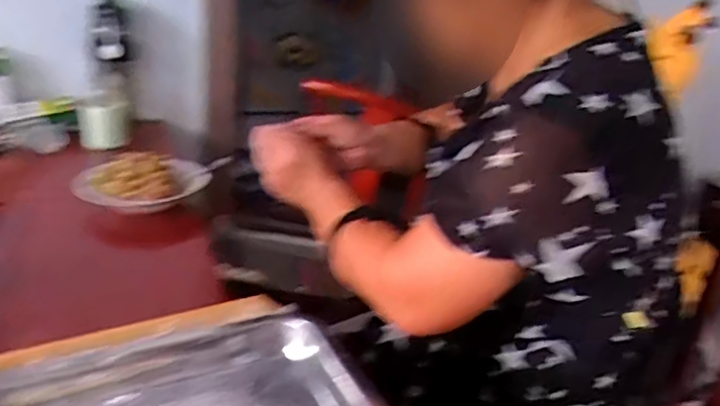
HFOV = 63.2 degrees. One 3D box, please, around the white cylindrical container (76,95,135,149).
[{"bbox_3d":[-0.484,-0.156,1.113,0.084,0.091,0.089,-3,25,-24],"label":"white cylindrical container"}]

